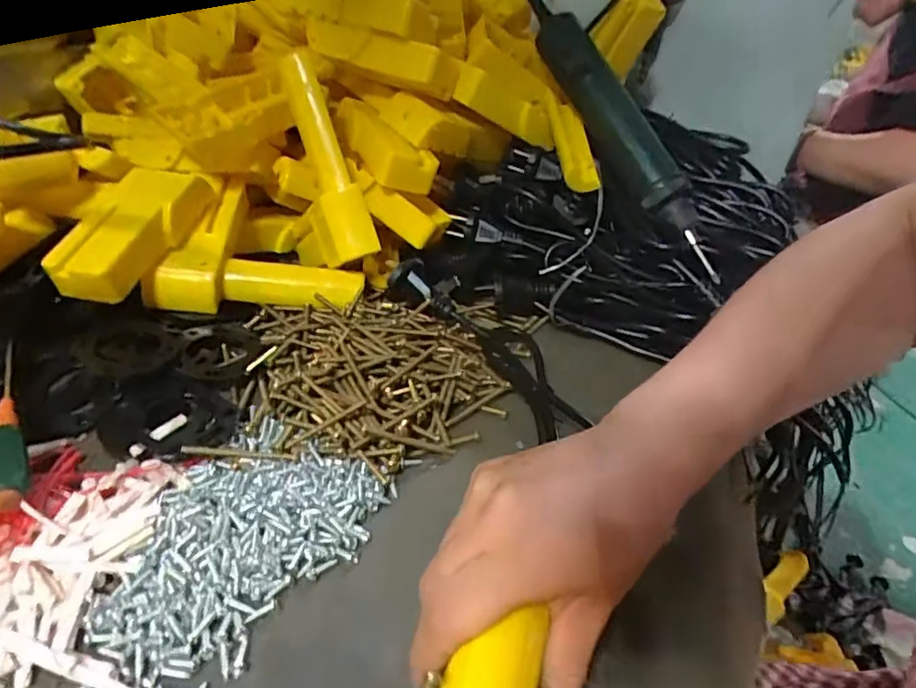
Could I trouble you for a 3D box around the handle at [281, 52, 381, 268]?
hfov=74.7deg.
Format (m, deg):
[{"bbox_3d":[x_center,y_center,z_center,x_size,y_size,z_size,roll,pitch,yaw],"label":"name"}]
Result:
[{"bbox_3d":[-0.093,-0.128,0.422,0.031,0.143,0.038,-17,1,-28],"label":"handle"}]

